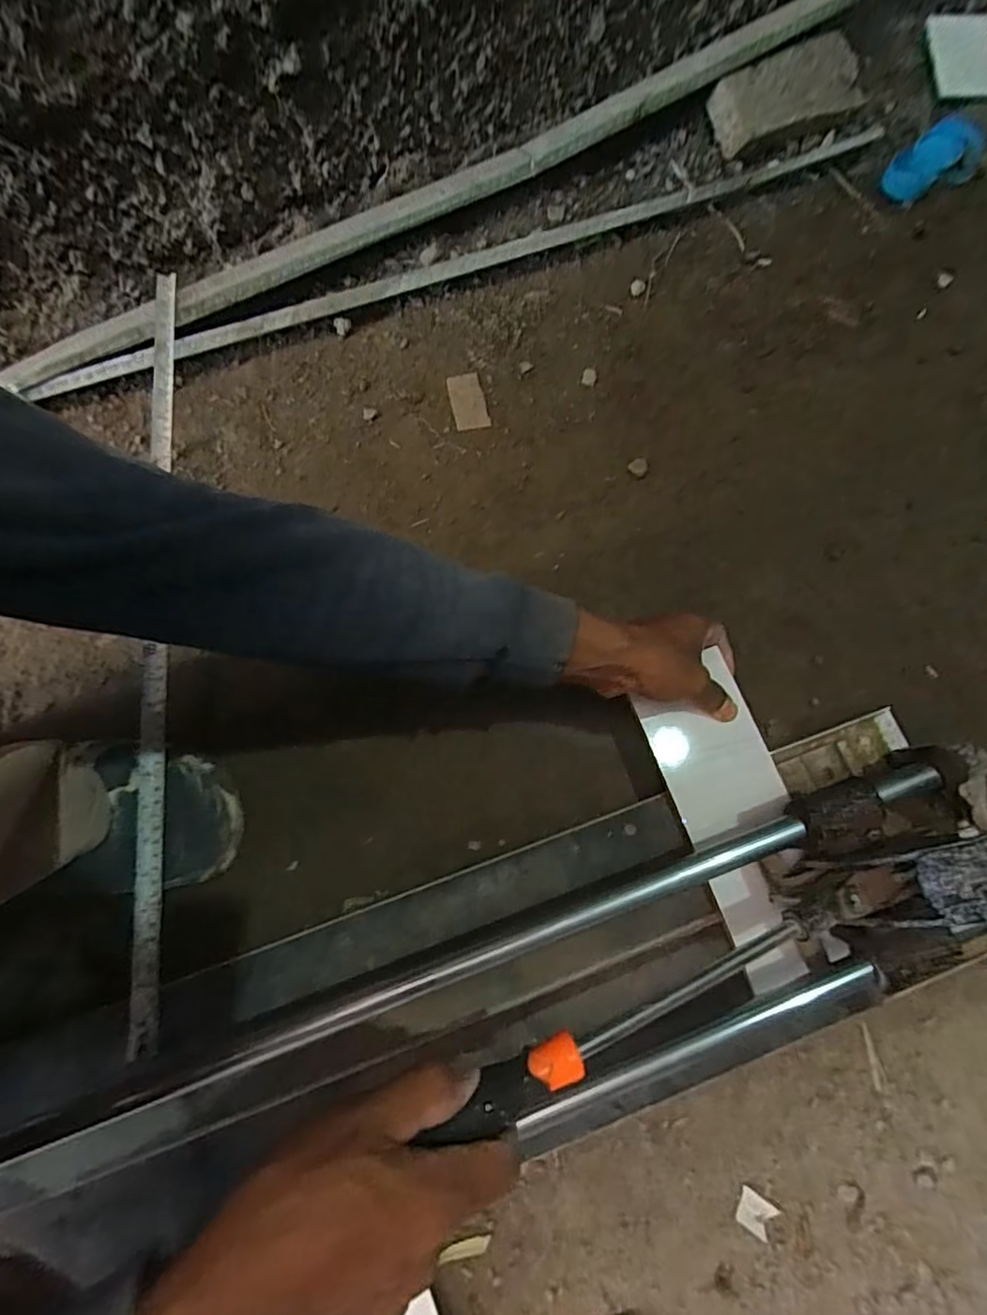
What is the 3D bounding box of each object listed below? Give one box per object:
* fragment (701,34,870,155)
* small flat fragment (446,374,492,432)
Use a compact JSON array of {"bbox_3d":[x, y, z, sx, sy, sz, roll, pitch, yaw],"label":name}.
[{"bbox_3d":[0.355,-0.684,0.708,0.214,0.026,0.082,-27,101,-10],"label":"fragment"},{"bbox_3d":[-0.028,-0.278,0.636,0.036,0.005,0.067,-12,74,-5],"label":"small flat fragment"}]

